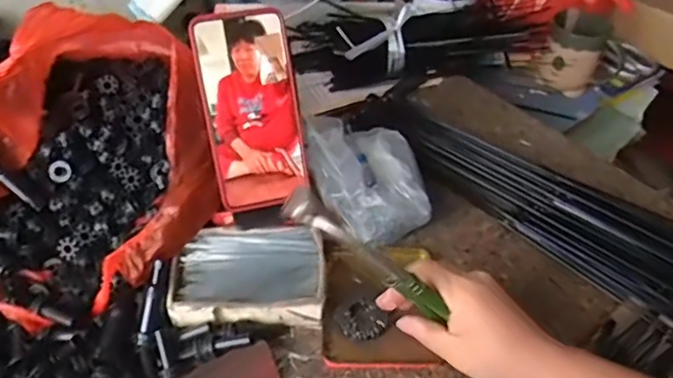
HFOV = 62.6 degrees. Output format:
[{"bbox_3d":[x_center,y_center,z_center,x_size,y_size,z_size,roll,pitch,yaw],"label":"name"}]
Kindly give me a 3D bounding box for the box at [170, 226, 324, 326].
[{"bbox_3d":[-0.076,0.075,0.477,0.128,0.034,0.086,-2,45,-6],"label":"box"}]

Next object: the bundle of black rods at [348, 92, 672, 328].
[{"bbox_3d":[0.256,0.026,0.547,0.533,0.038,0.119,34,52,27],"label":"bundle of black rods"}]

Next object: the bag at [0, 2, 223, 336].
[{"bbox_3d":[-0.231,-0.052,0.473,0.213,0.172,0.259,-21,50,-23],"label":"bag"}]

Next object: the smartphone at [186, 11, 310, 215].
[{"bbox_3d":[-0.070,-0.065,0.465,0.078,0.161,0.008,-12,15,-16],"label":"smartphone"}]

